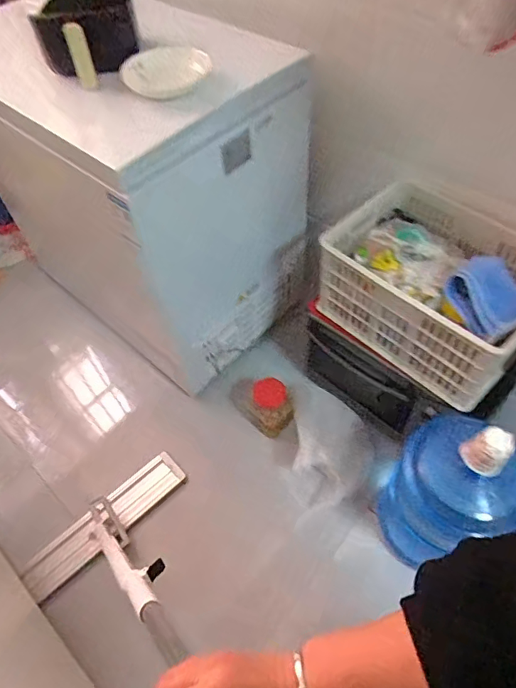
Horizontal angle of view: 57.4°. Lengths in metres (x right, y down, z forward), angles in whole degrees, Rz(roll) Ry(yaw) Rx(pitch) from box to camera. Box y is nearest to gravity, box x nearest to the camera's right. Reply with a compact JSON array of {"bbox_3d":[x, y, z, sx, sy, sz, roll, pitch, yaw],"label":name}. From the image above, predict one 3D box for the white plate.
[{"bbox_3d":[-0.185,-0.540,0.934,0.160,0.040,0.160,0,55,0],"label":"white plate"}]

